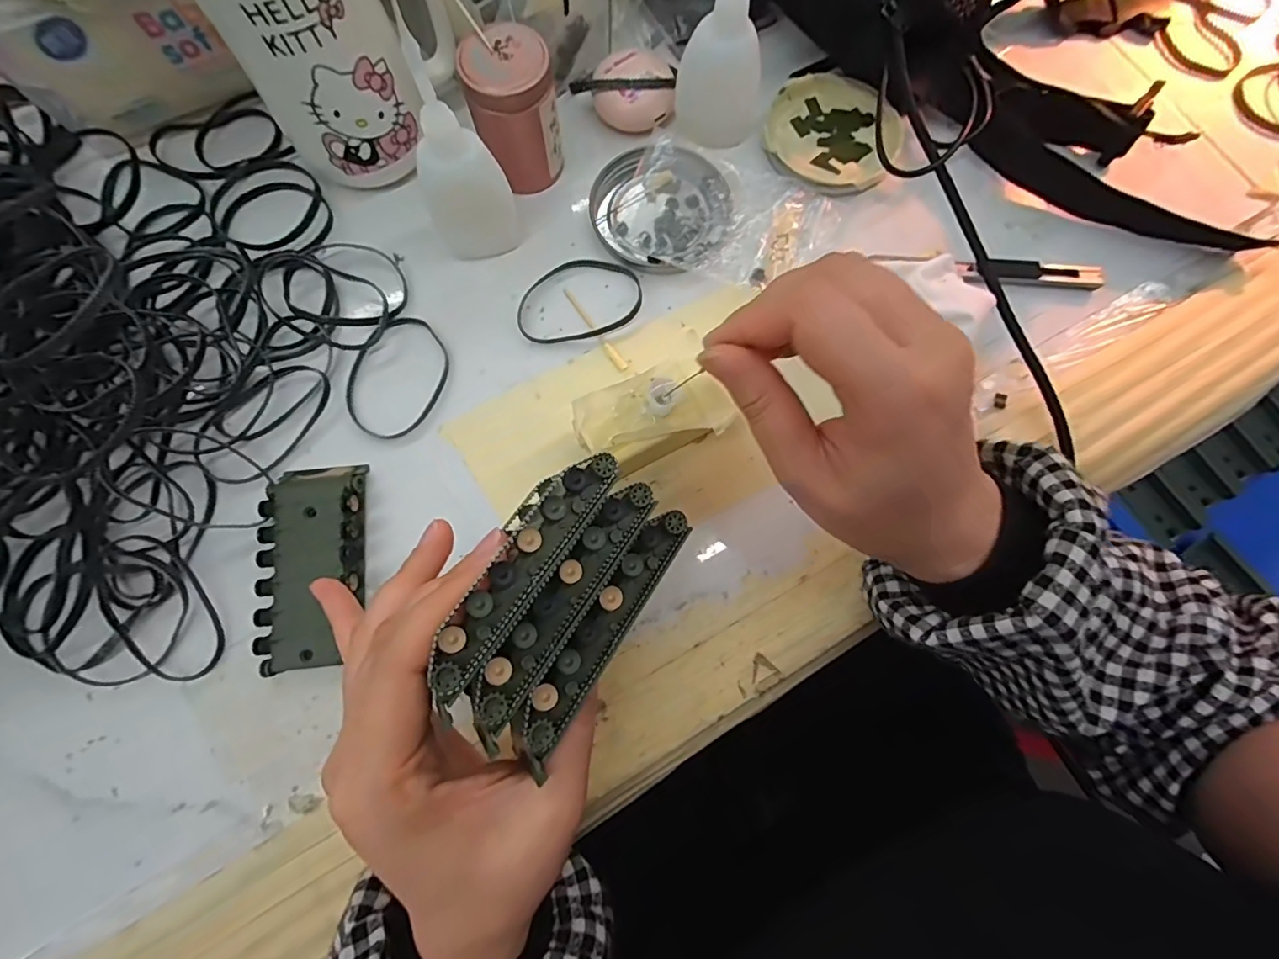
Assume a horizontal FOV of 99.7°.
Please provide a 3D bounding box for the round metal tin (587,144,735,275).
[{"bbox_3d":[0.013,-0.155,0.306,0.076,0.013,0.076,0,77,-1],"label":"round metal tin"}]

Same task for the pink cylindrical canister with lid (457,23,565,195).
[{"bbox_3d":[-0.065,-0.193,0.287,0.043,0.060,0.040,0,77,-1],"label":"pink cylindrical canister with lid"}]

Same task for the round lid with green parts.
[{"bbox_3d":[0.113,-0.204,0.321,0.078,0.014,0.077,0,77,-1],"label":"round lid with green parts"}]

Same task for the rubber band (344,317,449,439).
[{"bbox_3d":[-0.128,-0.054,0.285,0.049,0.004,0.064,37,79,7],"label":"rubber band"}]

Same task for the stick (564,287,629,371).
[{"bbox_3d":[-0.025,-0.084,0.295,0.005,0.004,0.059,-33,80,-8],"label":"stick"}]

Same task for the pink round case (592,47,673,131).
[{"bbox_3d":[-0.003,-0.227,0.316,0.045,0.018,0.044,0,77,-1],"label":"pink round case"}]

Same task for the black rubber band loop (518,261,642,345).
[{"bbox_3d":[-0.034,-0.101,0.299,0.069,0.004,0.047,-11,77,-4],"label":"black rubber band loop"}]

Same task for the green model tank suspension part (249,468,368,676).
[{"bbox_3d":[-0.156,0.040,0.259,0.044,0.015,0.095,-5,77,-3],"label":"green model tank suspension part"}]

